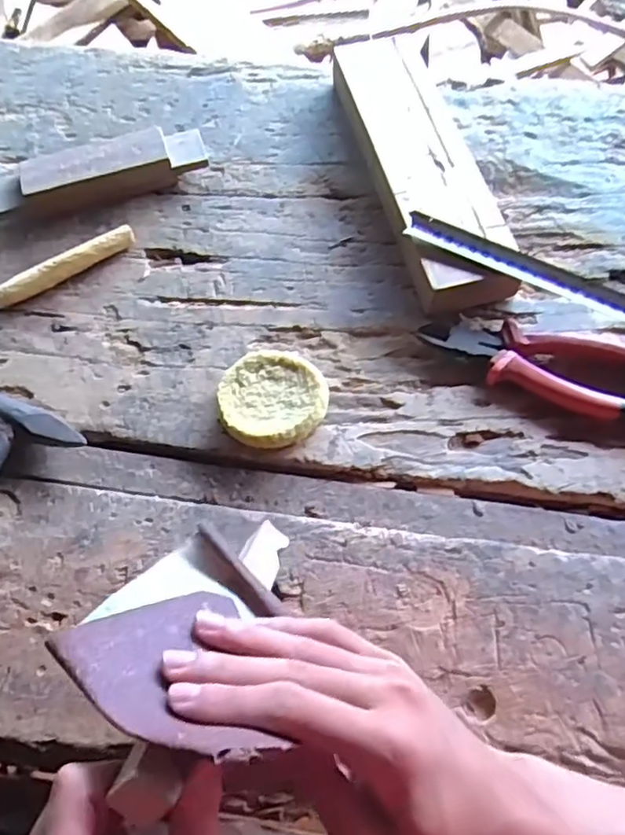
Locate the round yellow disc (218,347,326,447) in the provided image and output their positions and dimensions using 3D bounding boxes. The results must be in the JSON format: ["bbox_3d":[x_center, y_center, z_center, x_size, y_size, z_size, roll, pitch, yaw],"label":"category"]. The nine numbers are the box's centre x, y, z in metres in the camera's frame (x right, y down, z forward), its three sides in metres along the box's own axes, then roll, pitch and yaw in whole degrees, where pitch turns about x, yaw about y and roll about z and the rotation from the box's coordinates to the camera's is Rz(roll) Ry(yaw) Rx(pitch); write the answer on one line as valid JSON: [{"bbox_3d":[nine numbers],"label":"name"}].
[{"bbox_3d":[-0.029,-0.012,0.453,0.074,0.020,0.076,-1,63,1],"label":"round yellow disc"}]

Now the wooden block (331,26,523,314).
[{"bbox_3d":[0.090,-0.216,0.538,0.082,0.042,0.290,-14,64,-5],"label":"wooden block"}]

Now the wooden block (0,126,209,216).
[{"bbox_3d":[-0.185,-0.214,0.545,0.184,0.031,0.049,-17,64,-7],"label":"wooden block"}]

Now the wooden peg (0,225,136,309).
[{"bbox_3d":[-0.202,-0.122,0.511,0.122,0.019,0.016,-33,67,-14],"label":"wooden peg"}]

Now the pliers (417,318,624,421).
[{"bbox_3d":[0.173,-0.039,0.457,0.182,0.020,0.061,22,66,12],"label":"pliers"}]

